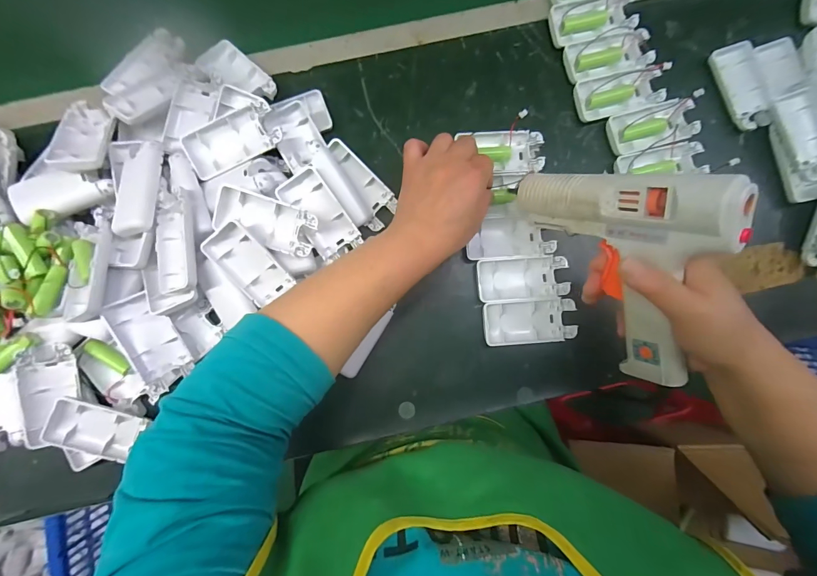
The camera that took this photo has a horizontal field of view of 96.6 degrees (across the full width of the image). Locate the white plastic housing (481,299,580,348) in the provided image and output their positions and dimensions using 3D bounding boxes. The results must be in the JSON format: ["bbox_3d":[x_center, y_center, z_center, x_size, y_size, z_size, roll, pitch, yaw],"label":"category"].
[{"bbox_3d":[0.125,0.035,0.381,0.093,0.014,0.045,-4,86,-2],"label":"white plastic housing"}]

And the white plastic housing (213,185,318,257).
[{"bbox_3d":[-0.135,-0.062,0.347,0.094,0.020,0.043,19,85,1],"label":"white plastic housing"}]

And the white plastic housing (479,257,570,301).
[{"bbox_3d":[0.119,-0.010,0.381,0.092,0.011,0.044,-4,87,-2],"label":"white plastic housing"}]

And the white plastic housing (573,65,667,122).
[{"bbox_3d":[0.234,-0.214,0.402,0.097,0.020,0.043,-16,87,-3],"label":"white plastic housing"}]

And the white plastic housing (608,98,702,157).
[{"bbox_3d":[0.271,-0.178,0.404,0.099,0.011,0.046,-15,87,-3],"label":"white plastic housing"}]

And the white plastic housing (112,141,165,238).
[{"bbox_3d":[-0.257,-0.094,0.349,0.042,0.019,0.091,-2,79,8],"label":"white plastic housing"}]

